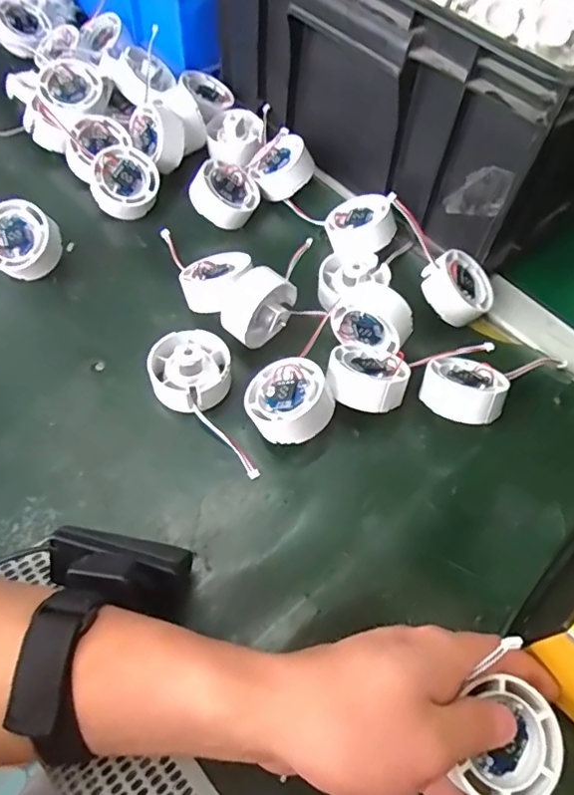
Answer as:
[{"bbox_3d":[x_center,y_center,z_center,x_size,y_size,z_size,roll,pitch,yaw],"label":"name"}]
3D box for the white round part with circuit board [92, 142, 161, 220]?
[{"bbox_3d":[-0.139,-0.183,0.478,0.055,0.027,0.055,3,82,-20],"label":"white round part with circuit board"}]

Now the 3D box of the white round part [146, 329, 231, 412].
[{"bbox_3d":[-0.067,-0.020,0.386,0.054,0.032,0.054,2,57,-3],"label":"white round part"}]

